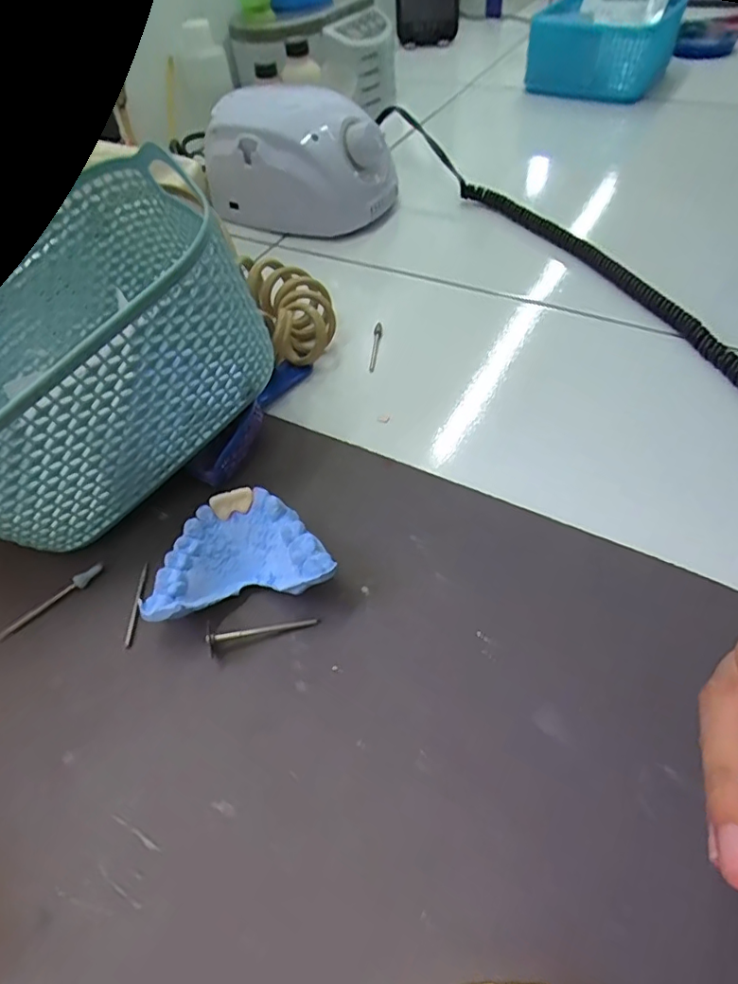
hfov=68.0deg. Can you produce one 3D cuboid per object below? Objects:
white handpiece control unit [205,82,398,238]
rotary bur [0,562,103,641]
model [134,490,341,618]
[{"bbox_3d":[-0.055,-0.266,0.439,0.140,0.075,0.085,20,55,20],"label":"white handpiece control unit"},{"bbox_3d":[-0.141,0.048,0.242,0.049,0.005,0.006,-32,55,-19],"label":"rotary bur"},{"bbox_3d":[-0.054,0.030,0.234,0.072,0.025,0.049,-12,51,-4],"label":"model"}]

